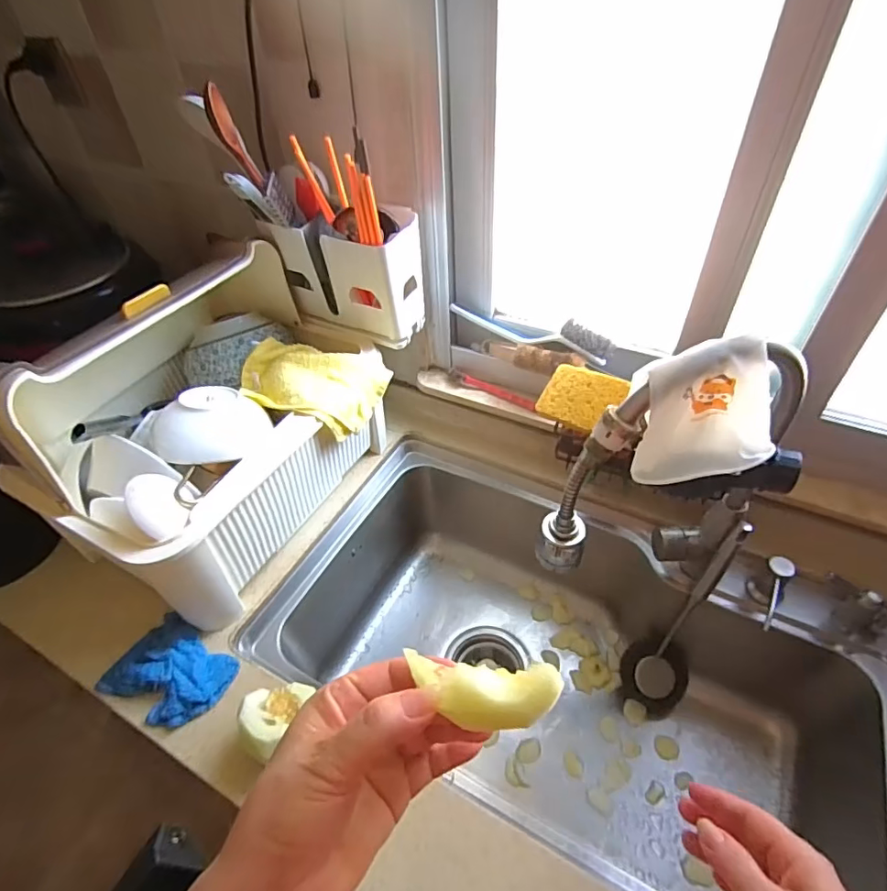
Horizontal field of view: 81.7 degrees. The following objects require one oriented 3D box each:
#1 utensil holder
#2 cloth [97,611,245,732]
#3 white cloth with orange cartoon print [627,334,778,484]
[{"bbox_3d":[-0.126,-0.249,0.721,0.186,0.139,0.102,18,49,20],"label":"utensil holder"},{"bbox_3d":[-0.313,0.259,0.589,0.133,0.040,0.101,22,50,23],"label":"cloth"},{"bbox_3d":[0.222,-0.024,0.431,0.120,0.121,0.043,-4,45,-1],"label":"white cloth with orange cartoon print"}]

